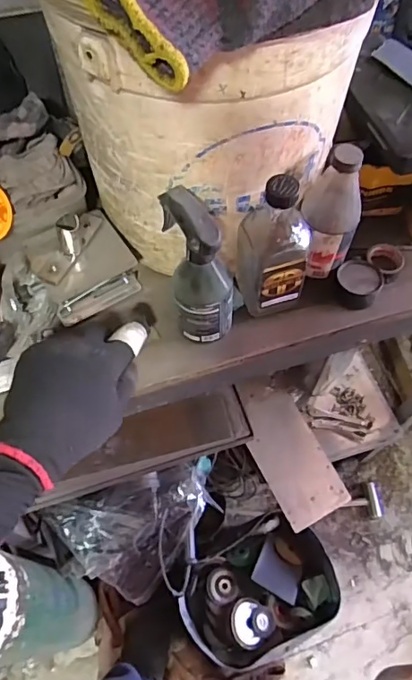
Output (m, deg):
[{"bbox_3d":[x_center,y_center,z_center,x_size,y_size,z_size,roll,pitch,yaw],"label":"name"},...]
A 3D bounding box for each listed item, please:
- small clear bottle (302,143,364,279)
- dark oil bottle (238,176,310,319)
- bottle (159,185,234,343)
[{"bbox_3d":[0.128,-0.125,0.526,0.059,0.145,0.052,16,62,9],"label":"small clear bottle"},{"bbox_3d":[0.067,-0.091,0.510,0.066,0.168,0.056,-13,62,-7],"label":"dark oil bottle"},{"bbox_3d":[-0.009,-0.071,0.498,0.058,0.158,0.084,-14,62,-8],"label":"bottle"}]

